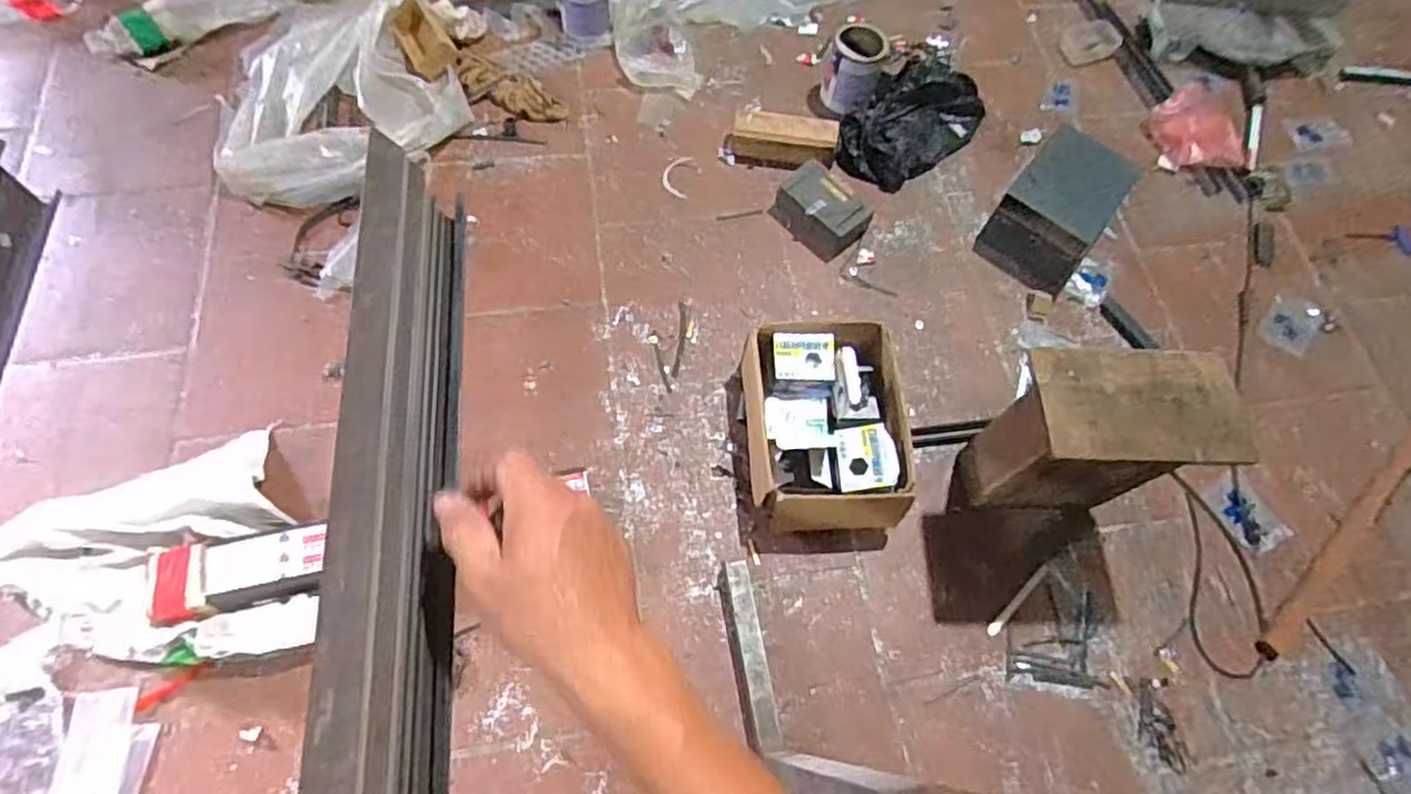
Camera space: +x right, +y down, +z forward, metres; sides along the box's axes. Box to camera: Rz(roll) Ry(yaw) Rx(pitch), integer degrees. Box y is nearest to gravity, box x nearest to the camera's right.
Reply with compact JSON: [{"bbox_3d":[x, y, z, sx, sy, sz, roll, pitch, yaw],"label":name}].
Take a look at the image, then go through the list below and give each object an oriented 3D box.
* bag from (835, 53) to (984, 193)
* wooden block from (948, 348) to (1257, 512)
[{"bbox_3d":[0.477,-0.649,1.697,0.387,0.102,0.230,-38,73,-16],"label":"bag"},{"bbox_3d":[0.620,0.073,1.197,0.278,0.395,0.167,-1,65,-4],"label":"wooden block"}]

